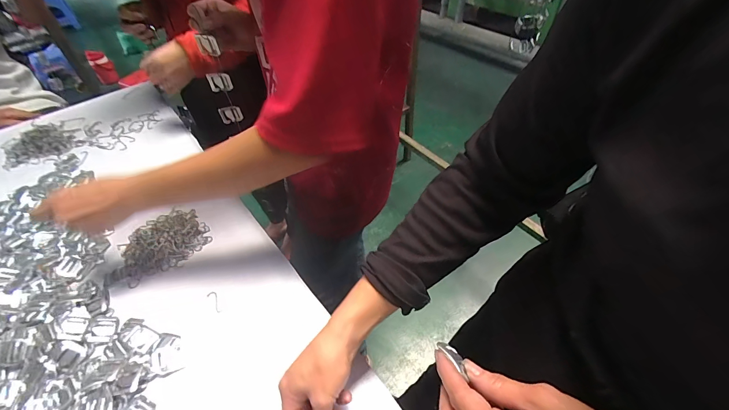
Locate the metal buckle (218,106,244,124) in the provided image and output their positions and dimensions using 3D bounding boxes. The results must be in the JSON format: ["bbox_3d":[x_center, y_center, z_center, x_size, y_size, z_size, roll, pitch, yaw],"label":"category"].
[{"bbox_3d":[-0.233,-0.157,0.595,0.038,0.033,0.007,-7,50,-2],"label":"metal buckle"}]

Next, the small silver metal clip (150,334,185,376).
[{"bbox_3d":[-0.245,0.183,0.421,0.034,0.010,0.052,-21,51,-18],"label":"small silver metal clip"}]

